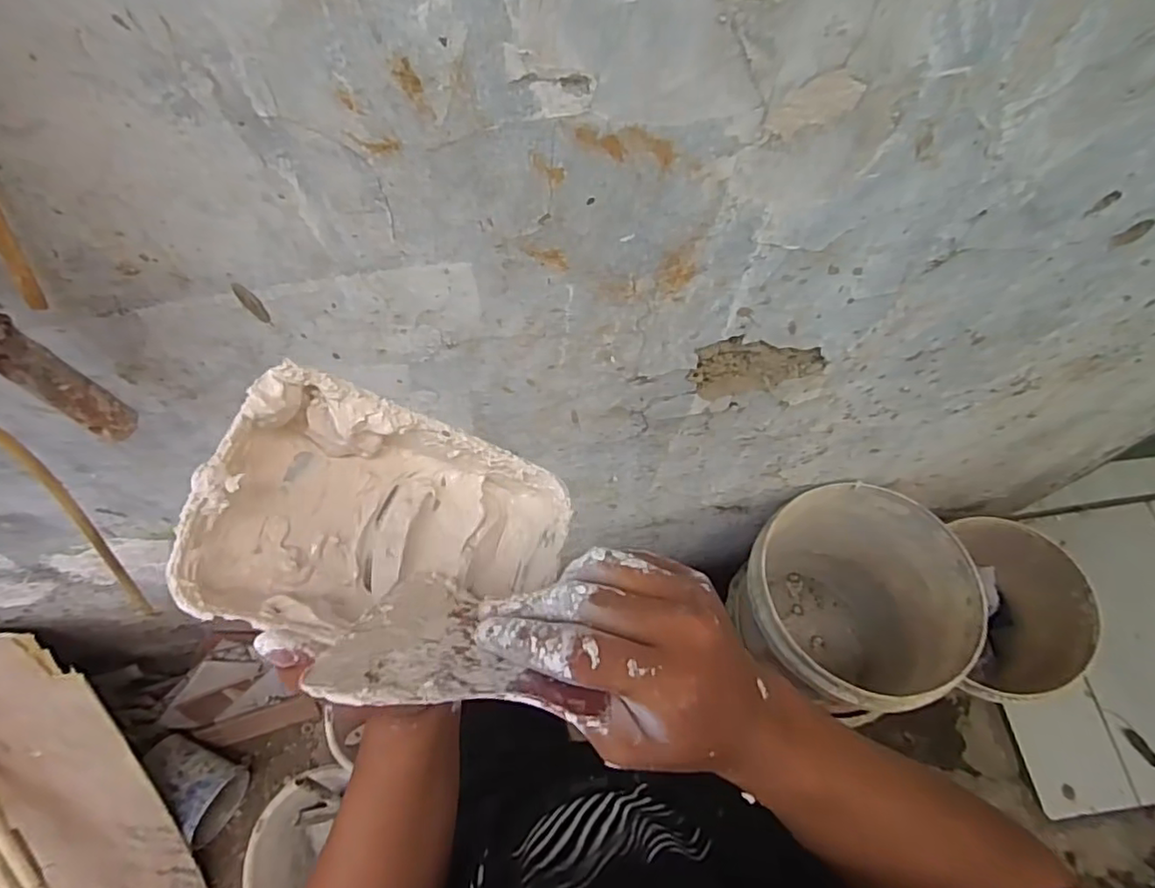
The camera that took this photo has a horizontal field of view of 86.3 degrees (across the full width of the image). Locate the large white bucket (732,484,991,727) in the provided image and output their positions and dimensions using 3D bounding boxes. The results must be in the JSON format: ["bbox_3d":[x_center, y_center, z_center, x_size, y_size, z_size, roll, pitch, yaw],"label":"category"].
[{"bbox_3d":[0.422,0.275,1.027,0.324,0.382,0.313,-1,65,2],"label":"large white bucket"}]

